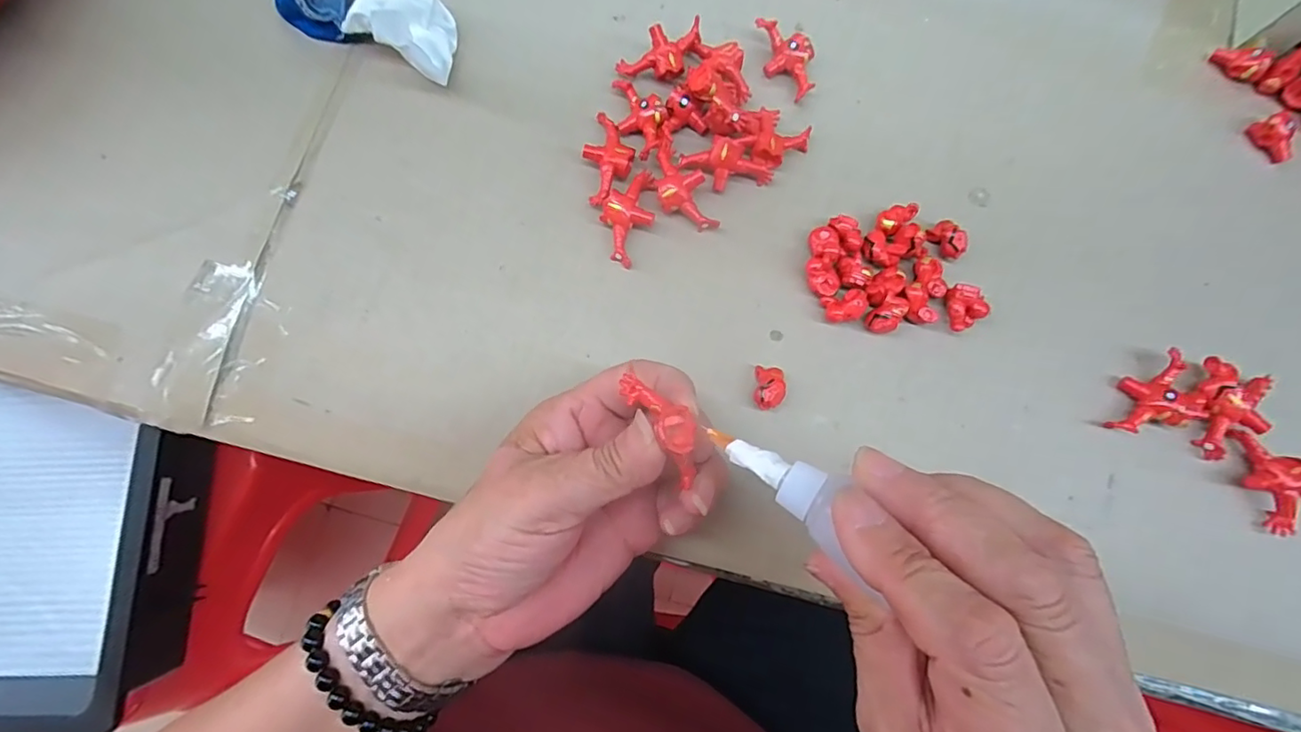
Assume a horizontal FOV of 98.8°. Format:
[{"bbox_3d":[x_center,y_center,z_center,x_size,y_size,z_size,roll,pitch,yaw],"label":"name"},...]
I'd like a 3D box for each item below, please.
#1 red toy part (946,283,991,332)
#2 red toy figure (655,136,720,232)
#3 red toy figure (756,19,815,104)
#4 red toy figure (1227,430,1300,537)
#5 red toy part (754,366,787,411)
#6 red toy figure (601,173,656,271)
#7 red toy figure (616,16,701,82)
[{"bbox_3d":[0.154,-0.029,0.275,0.017,0.011,0.020,-23,79,-6],"label":"red toy part"},{"bbox_3d":[0.014,-0.091,0.285,0.024,0.015,0.051,-20,79,-5],"label":"red toy figure"},{"bbox_3d":[0.075,-0.166,0.303,0.025,0.013,0.043,-7,78,-3],"label":"red toy figure"},{"bbox_3d":[0.290,0.052,0.260,0.026,0.017,0.046,-32,80,-7],"label":"red toy figure"},{"bbox_3d":[0.057,0.011,0.267,0.014,0.013,0.022,12,78,2],"label":"red toy part"},{"bbox_3d":[-0.010,-0.076,0.280,0.023,0.015,0.047,28,79,5],"label":"red toy figure"},{"bbox_3d":[0.006,-0.164,0.297,0.047,0.018,0.023,-18,79,-5],"label":"red toy figure"}]

